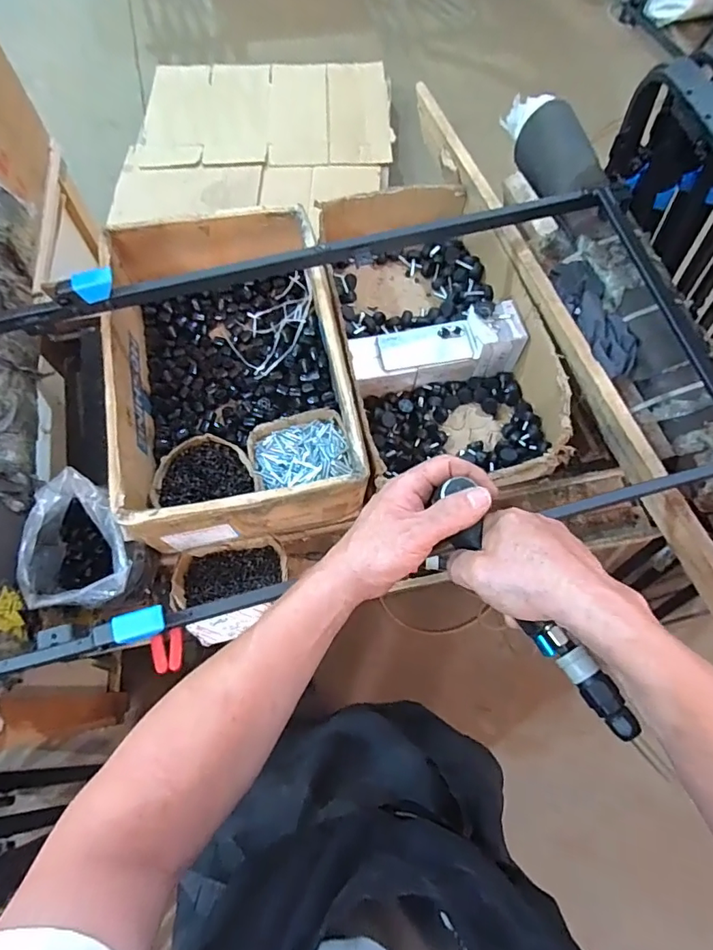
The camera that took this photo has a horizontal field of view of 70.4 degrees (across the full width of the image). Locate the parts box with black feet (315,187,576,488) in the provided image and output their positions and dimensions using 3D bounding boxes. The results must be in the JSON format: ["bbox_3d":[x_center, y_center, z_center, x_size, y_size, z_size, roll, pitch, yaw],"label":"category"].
[{"bbox_3d":[0.144,-0.245,0.896,0.336,0.159,0.569,-11,70,-5],"label":"parts box with black feet"}]

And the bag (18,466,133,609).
[{"bbox_3d":[-0.400,0.107,0.735,0.139,0.140,0.177,-23,72,-9],"label":"bag"}]

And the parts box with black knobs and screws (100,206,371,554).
[{"bbox_3d":[-0.199,-0.170,0.832,0.342,0.165,0.520,-10,70,-5],"label":"parts box with black knobs and screws"}]

